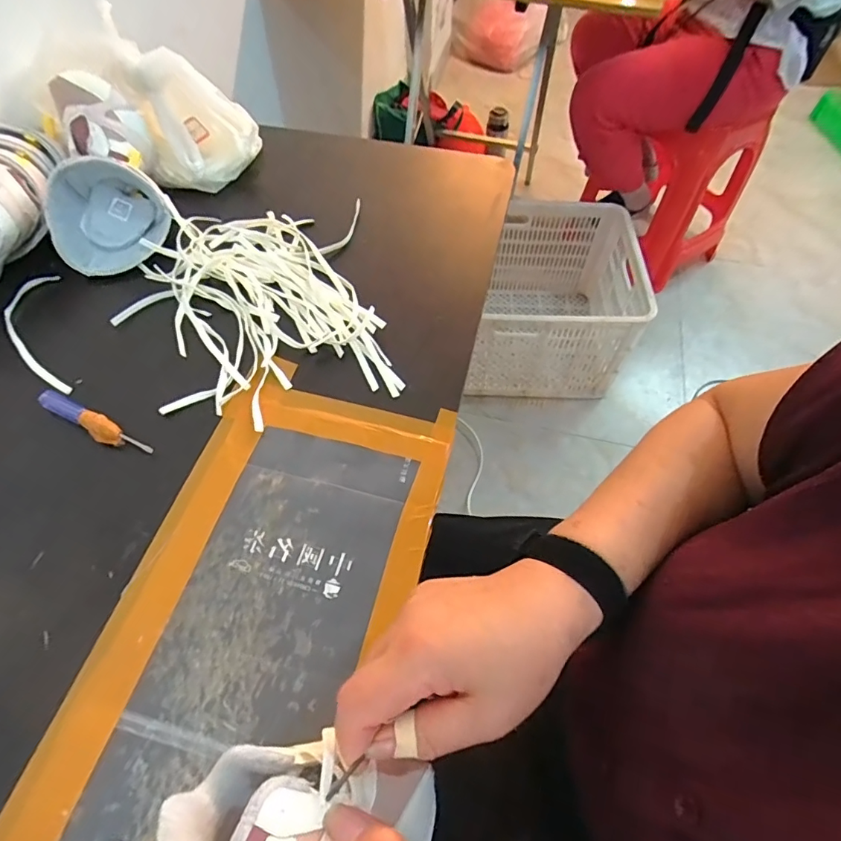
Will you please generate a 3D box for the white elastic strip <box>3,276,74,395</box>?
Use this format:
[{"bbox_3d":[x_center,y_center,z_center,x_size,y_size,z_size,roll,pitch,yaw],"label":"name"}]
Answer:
[{"bbox_3d":[-0.384,-0.082,0.482,0.056,0.008,0.164,-21,62,-12],"label":"white elastic strip"}]

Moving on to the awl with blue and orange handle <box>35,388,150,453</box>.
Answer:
[{"bbox_3d":[-0.287,0.003,0.427,0.122,0.015,0.019,26,63,14],"label":"awl with blue and orange handle"}]

